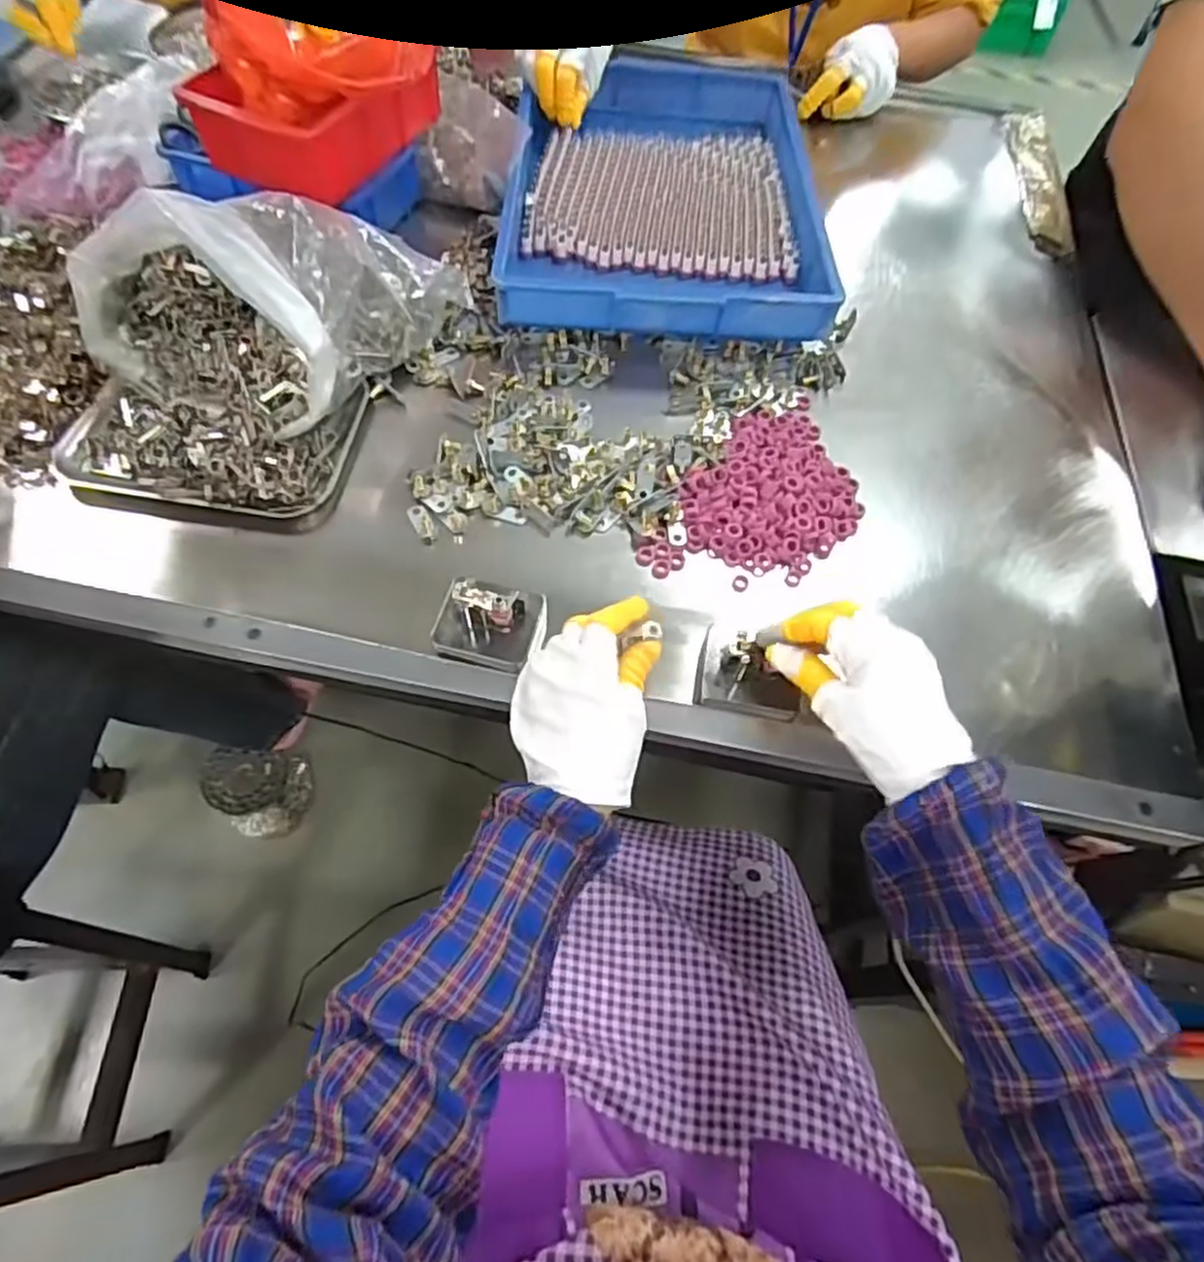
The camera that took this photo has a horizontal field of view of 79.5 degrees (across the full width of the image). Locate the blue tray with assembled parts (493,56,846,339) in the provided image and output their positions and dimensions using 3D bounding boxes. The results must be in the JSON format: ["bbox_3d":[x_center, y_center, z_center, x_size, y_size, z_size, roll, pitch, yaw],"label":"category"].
[{"bbox_3d":[0.057,-0.447,0.710,0.278,0.053,0.438,3,61,-3],"label":"blue tray with assembled parts"}]

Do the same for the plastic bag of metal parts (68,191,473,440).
[{"bbox_3d":[-0.266,-0.270,0.553,0.252,0.113,0.188,18,61,6],"label":"plastic bag of metal parts"}]

